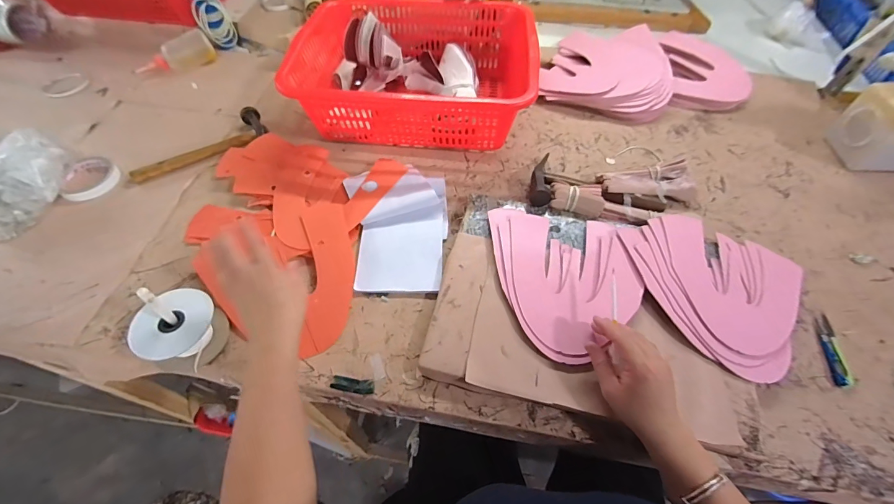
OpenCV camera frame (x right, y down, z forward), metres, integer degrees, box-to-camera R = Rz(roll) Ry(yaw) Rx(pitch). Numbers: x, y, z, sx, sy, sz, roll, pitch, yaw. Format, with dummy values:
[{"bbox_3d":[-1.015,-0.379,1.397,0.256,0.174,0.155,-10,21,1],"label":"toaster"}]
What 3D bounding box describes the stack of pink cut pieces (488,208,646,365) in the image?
[{"bbox_3d":[0.167,0.030,0.518,0.185,0.020,0.232,-3,56,-2],"label":"stack of pink cut pieces"}]

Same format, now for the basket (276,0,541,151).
[{"bbox_3d":[-0.058,-0.347,0.719,0.431,0.127,0.324,5,56,3],"label":"basket"}]

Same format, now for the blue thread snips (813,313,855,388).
[{"bbox_3d":[0.515,0.129,0.501,0.025,0.007,0.104,12,57,8],"label":"blue thread snips"}]

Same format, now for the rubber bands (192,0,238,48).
[{"bbox_3d":[-0.522,-0.514,0.849,0.067,0.096,0.038,-26,60,-17],"label":"rubber bands"}]

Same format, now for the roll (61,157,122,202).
[{"bbox_3d":[-0.610,-0.127,0.638,0.081,0.023,0.090,-31,62,-20],"label":"roll"}]

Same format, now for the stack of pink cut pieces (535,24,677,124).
[{"bbox_3d":[0.328,-0.390,0.802,0.273,0.070,0.238,10,56,7],"label":"stack of pink cut pieces"}]

